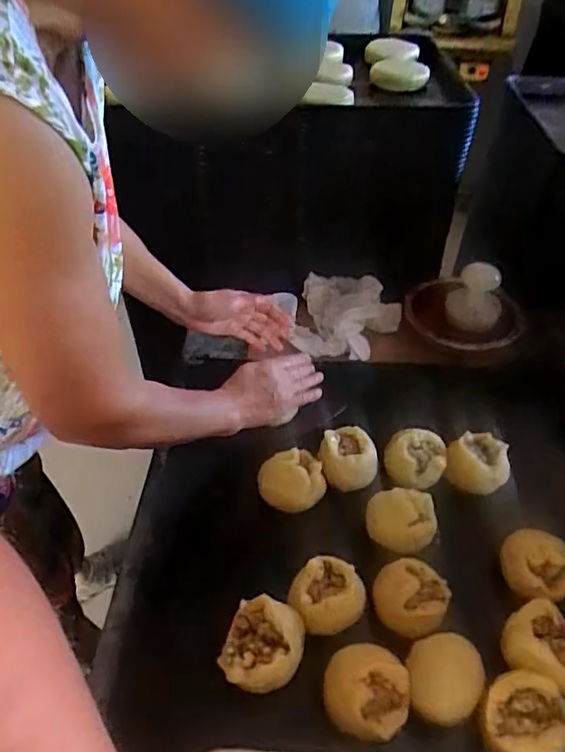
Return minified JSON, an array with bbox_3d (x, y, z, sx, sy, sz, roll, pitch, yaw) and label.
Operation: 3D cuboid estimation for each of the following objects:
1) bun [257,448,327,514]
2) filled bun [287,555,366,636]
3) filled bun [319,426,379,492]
[{"bbox_3d":[0.012,0.133,0.722,0.082,0.058,0.070,5,43,2],"label":"bun"},{"bbox_3d":[0.046,0.236,0.610,0.070,0.059,0.071,2,43,-1],"label":"filled bun"},{"bbox_3d":[0.080,0.103,0.738,0.068,0.045,0.072,2,43,-1],"label":"filled bun"}]

